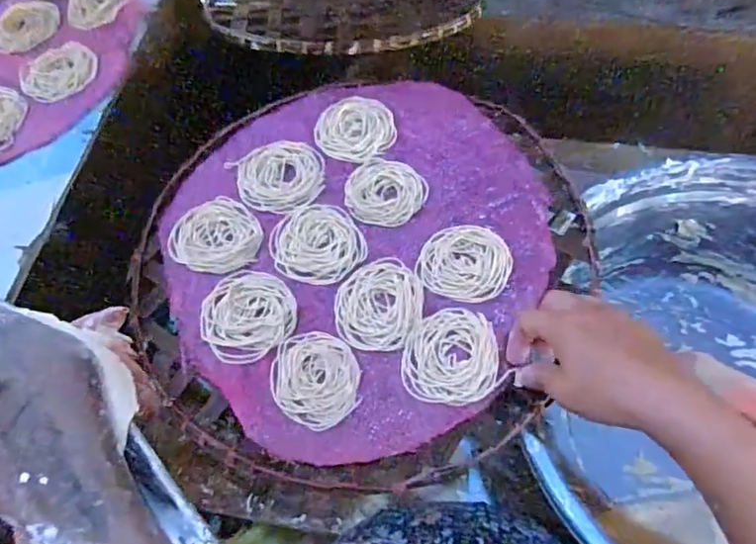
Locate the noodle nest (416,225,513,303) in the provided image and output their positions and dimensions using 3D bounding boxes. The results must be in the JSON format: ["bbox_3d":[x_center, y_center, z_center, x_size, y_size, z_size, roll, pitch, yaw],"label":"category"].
[{"bbox_3d":[0.072,-0.009,0.469,0.073,0.013,0.066,12,66,11],"label":"noodle nest"}]

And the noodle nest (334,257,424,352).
[{"bbox_3d":[0.001,0.025,0.459,0.068,0.008,0.079,3,64,6],"label":"noodle nest"}]

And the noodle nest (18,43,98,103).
[{"bbox_3d":[-0.323,-0.204,0.570,0.073,0.005,0.074,-2,64,4],"label":"noodle nest"}]

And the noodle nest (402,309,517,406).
[{"bbox_3d":[0.056,0.066,0.431,0.076,0.011,0.073,-2,64,4],"label":"noodle nest"}]

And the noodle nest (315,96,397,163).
[{"bbox_3d":[-0.022,-0.137,0.549,0.073,0.012,0.080,-2,64,4],"label":"noodle nest"}]

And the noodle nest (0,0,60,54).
[{"bbox_3d":[-0.381,-0.265,0.606,0.076,0.004,0.070,-39,67,-13],"label":"noodle nest"}]

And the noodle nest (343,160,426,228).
[{"bbox_3d":[0.007,-0.072,0.506,0.071,0.005,0.066,-2,64,4],"label":"noodle nest"}]

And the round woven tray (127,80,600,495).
[{"bbox_3d":[-0.017,-0.018,0.483,0.367,0.028,0.370,0,64,1],"label":"round woven tray"}]

